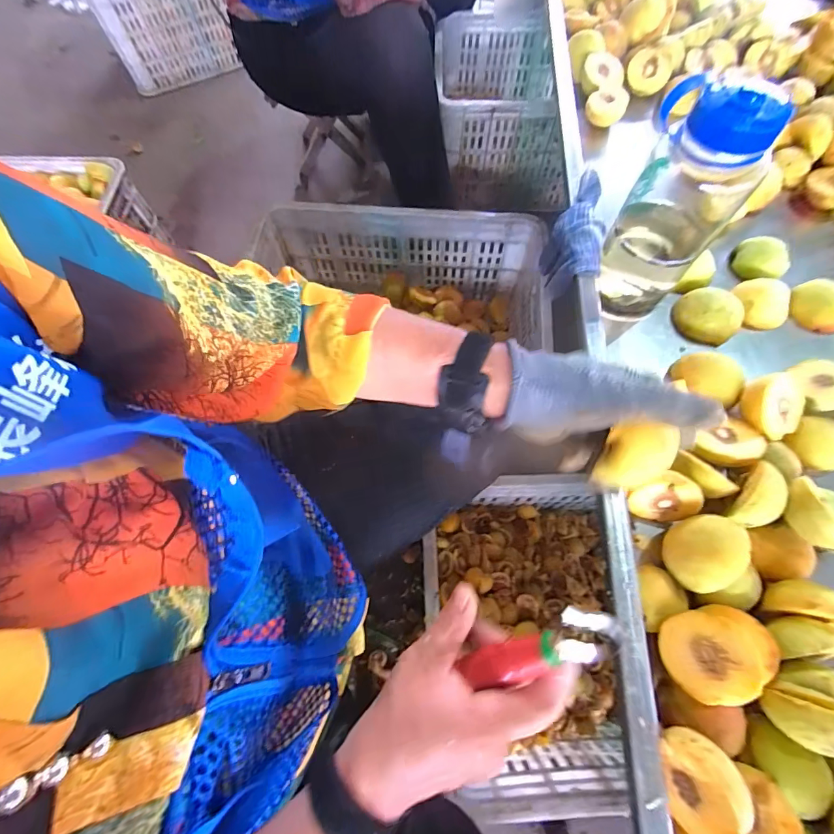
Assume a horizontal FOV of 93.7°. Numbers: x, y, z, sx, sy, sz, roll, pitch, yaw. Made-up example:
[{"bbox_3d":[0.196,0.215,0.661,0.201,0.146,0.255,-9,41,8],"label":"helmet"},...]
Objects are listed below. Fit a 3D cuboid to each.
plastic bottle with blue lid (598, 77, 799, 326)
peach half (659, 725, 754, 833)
[{"bbox_3d":[0.247,-0.196,0.387,0.085,0.210,0.093,-42,74,-15],"label":"plastic bottle with blue lid"},{"bbox_3d":[0.197,0.256,0.273,0.024,0.059,0.057,3,30,-28],"label":"peach half"}]

